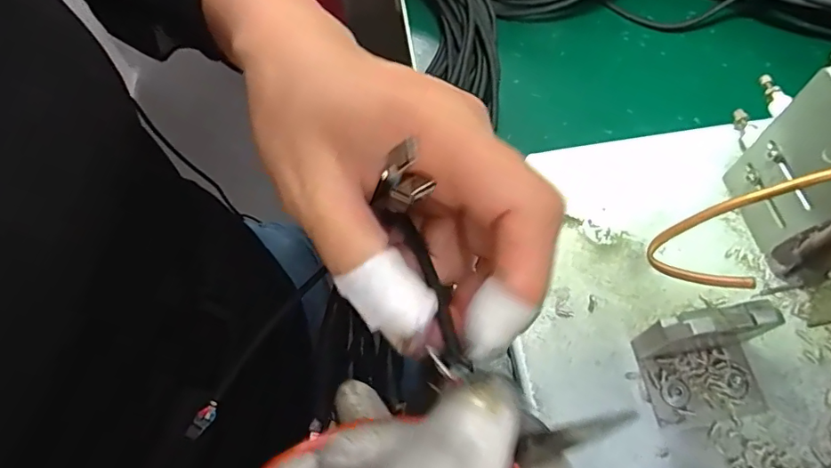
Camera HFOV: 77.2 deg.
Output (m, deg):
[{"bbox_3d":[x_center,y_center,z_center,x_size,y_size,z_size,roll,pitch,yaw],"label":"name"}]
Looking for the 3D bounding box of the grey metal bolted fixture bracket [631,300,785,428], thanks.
[{"bbox_3d":[0.128,0.058,0.224,0.054,0.046,0.039,-9,63,-1],"label":"grey metal bolted fixture bracket"}]

